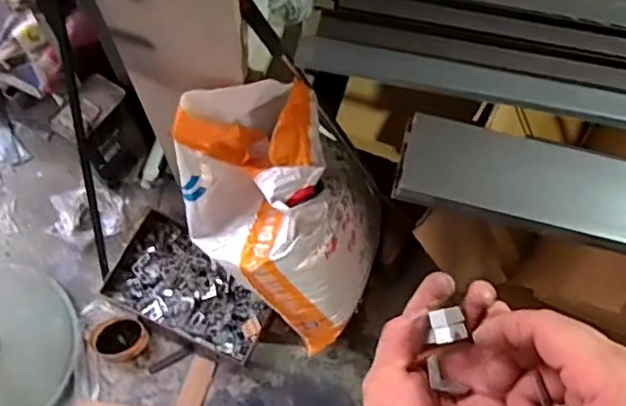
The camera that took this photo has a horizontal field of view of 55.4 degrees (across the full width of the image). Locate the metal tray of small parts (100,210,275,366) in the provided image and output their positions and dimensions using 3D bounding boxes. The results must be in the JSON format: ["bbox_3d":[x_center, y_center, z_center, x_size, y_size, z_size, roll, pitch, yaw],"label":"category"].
[{"bbox_3d":[-0.293,0.215,1.459,0.408,0.049,0.238,28,69,9],"label":"metal tray of small parts"}]

